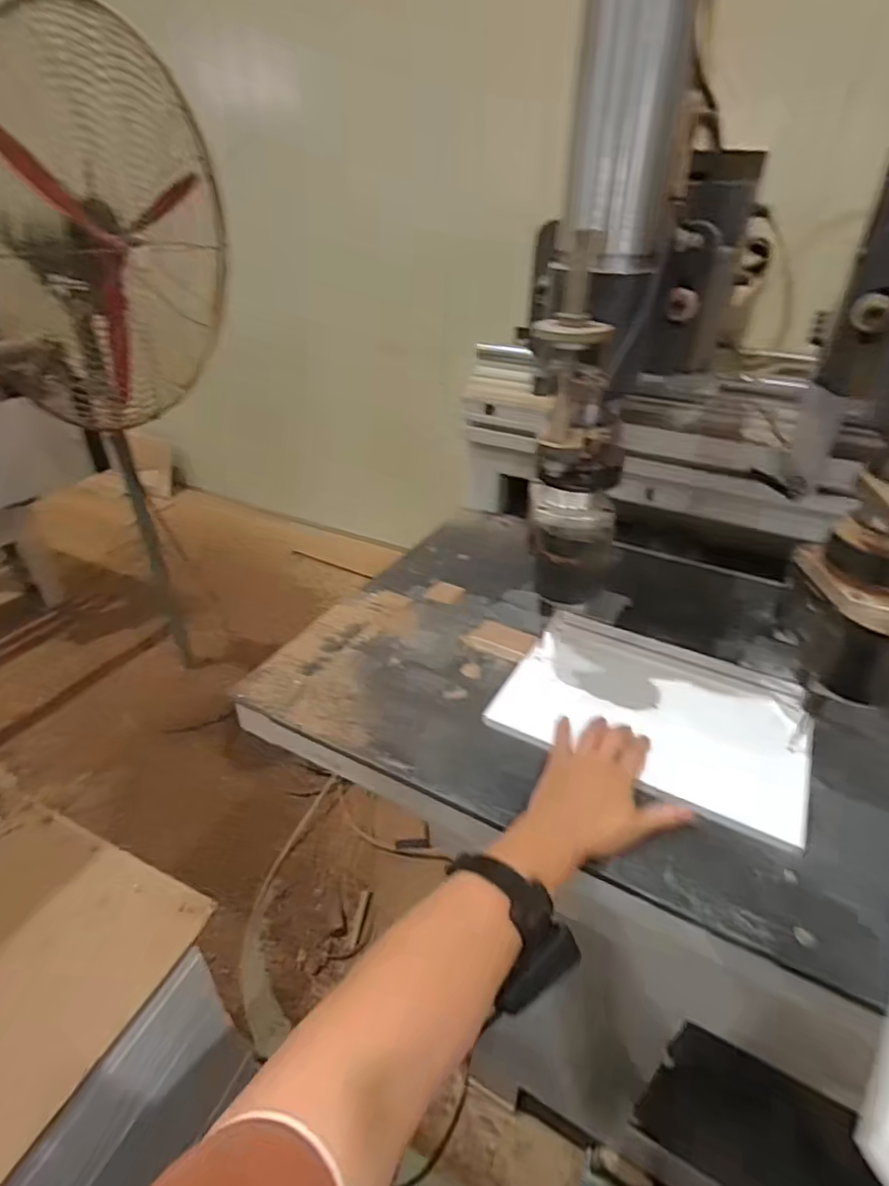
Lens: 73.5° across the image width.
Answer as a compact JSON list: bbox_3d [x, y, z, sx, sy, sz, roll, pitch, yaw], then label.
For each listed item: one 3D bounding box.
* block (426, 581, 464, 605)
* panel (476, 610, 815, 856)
[{"bbox_3d":[0.001,0.000,0.807,0.044,0.008,0.039,14,37,18],"label":"block"},{"bbox_3d":[0.218,0.115,0.617,0.282,0.024,0.210,18,38,23],"label":"panel"}]

